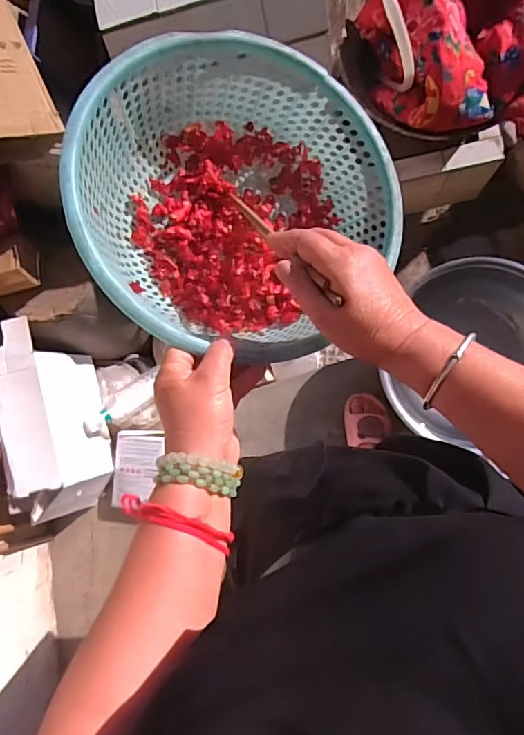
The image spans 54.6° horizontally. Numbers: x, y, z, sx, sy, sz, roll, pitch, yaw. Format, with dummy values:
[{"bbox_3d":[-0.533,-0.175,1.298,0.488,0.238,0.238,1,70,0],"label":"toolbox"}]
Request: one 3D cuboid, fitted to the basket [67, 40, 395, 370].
[{"bbox_3d":[-0.025,-0.161,0.477,0.282,0.122,0.282,1,85,-11],"label":"basket"}]

